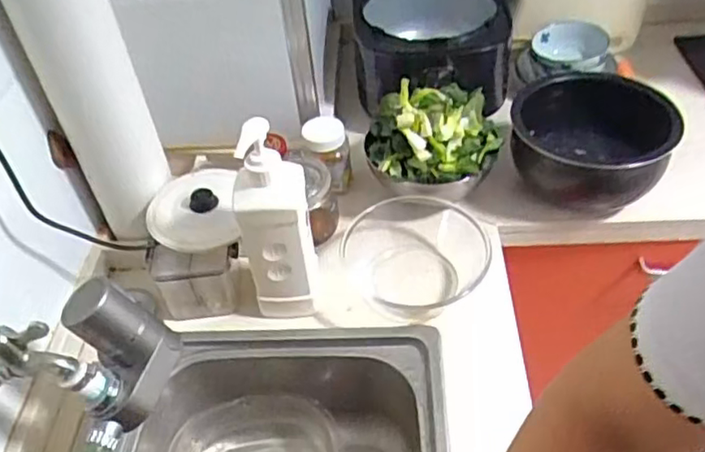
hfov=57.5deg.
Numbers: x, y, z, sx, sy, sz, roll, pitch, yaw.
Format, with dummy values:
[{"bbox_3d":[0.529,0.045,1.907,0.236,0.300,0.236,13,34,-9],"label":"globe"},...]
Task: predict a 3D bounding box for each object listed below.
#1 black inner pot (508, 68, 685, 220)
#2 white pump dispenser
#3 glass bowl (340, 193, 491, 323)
[{"bbox_3d":[0.349,-0.126,0.952,0.214,0.136,0.231,-3,44,3],"label":"black inner pot"},{"bbox_3d":[-0.090,0.004,0.766,0.081,0.283,0.055,-8,44,-1],"label":"white pump dispenser"},{"bbox_3d":[0.085,0.032,0.873,0.186,0.062,0.181,-3,44,3],"label":"glass bowl"}]

